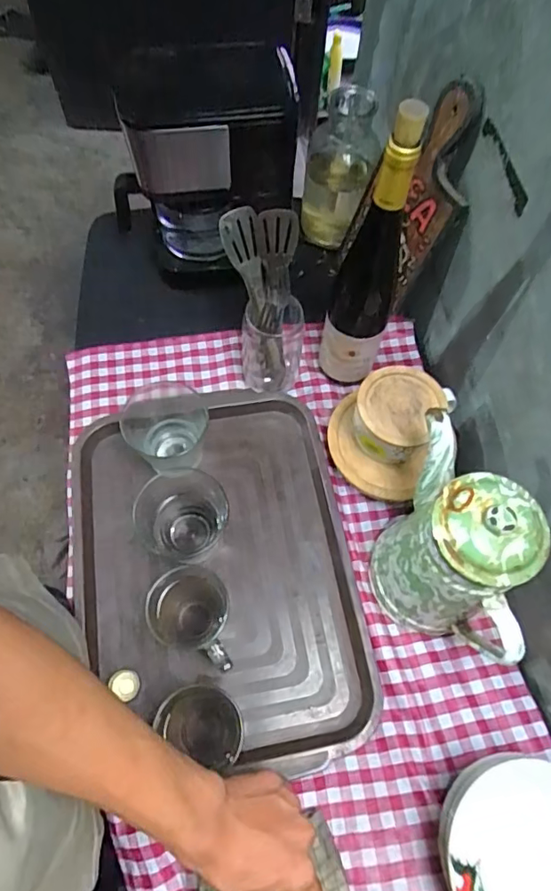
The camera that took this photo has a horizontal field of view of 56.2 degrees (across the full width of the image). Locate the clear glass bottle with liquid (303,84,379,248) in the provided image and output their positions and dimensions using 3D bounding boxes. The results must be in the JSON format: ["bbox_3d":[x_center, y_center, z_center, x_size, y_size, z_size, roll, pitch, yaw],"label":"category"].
[{"bbox_3d":[0.091,-0.391,0.755,0.097,0.197,0.112,9,65,1],"label":"clear glass bottle with liquid"}]

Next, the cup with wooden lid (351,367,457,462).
[{"bbox_3d":[0.138,-0.031,0.609,0.092,0.085,0.105,34,68,12],"label":"cup with wooden lid"}]

